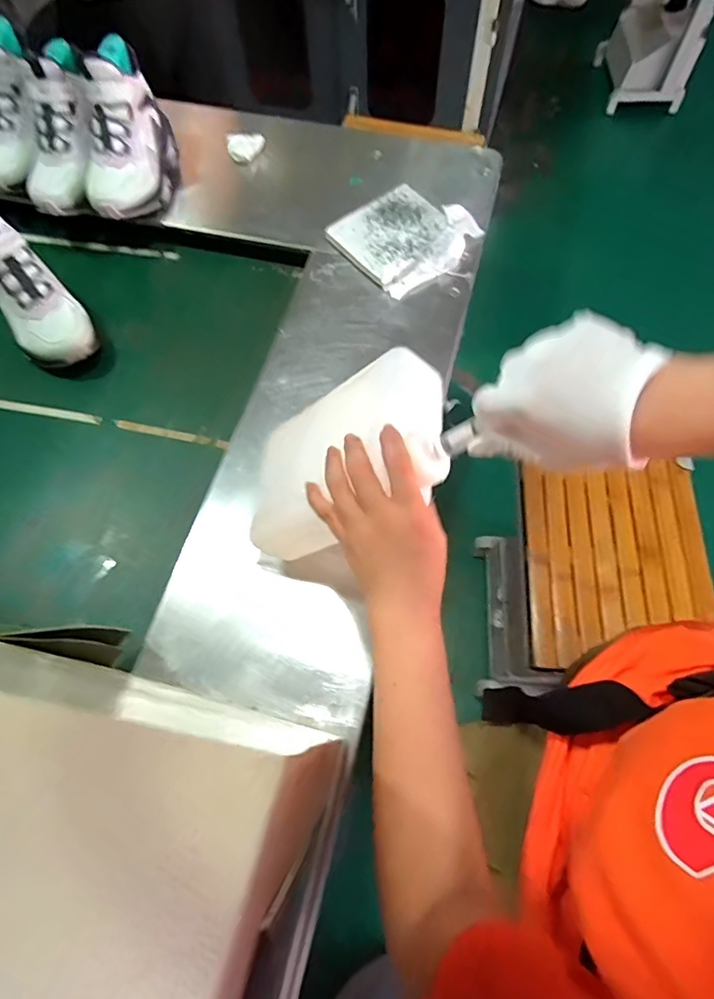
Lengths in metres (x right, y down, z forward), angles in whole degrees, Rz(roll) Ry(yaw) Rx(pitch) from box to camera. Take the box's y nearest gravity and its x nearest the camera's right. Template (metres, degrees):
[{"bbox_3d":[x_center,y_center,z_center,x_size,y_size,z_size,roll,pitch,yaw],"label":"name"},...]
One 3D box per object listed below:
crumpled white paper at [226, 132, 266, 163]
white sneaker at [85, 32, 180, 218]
[{"bbox_3d":[-0.180,-0.577,0.841,0.061,0.013,0.042,-4,103,4],"label":"crumpled white paper"},{"bbox_3d":[-0.342,-0.531,0.748,0.107,0.145,0.205,-7,66,-1],"label":"white sneaker"}]

